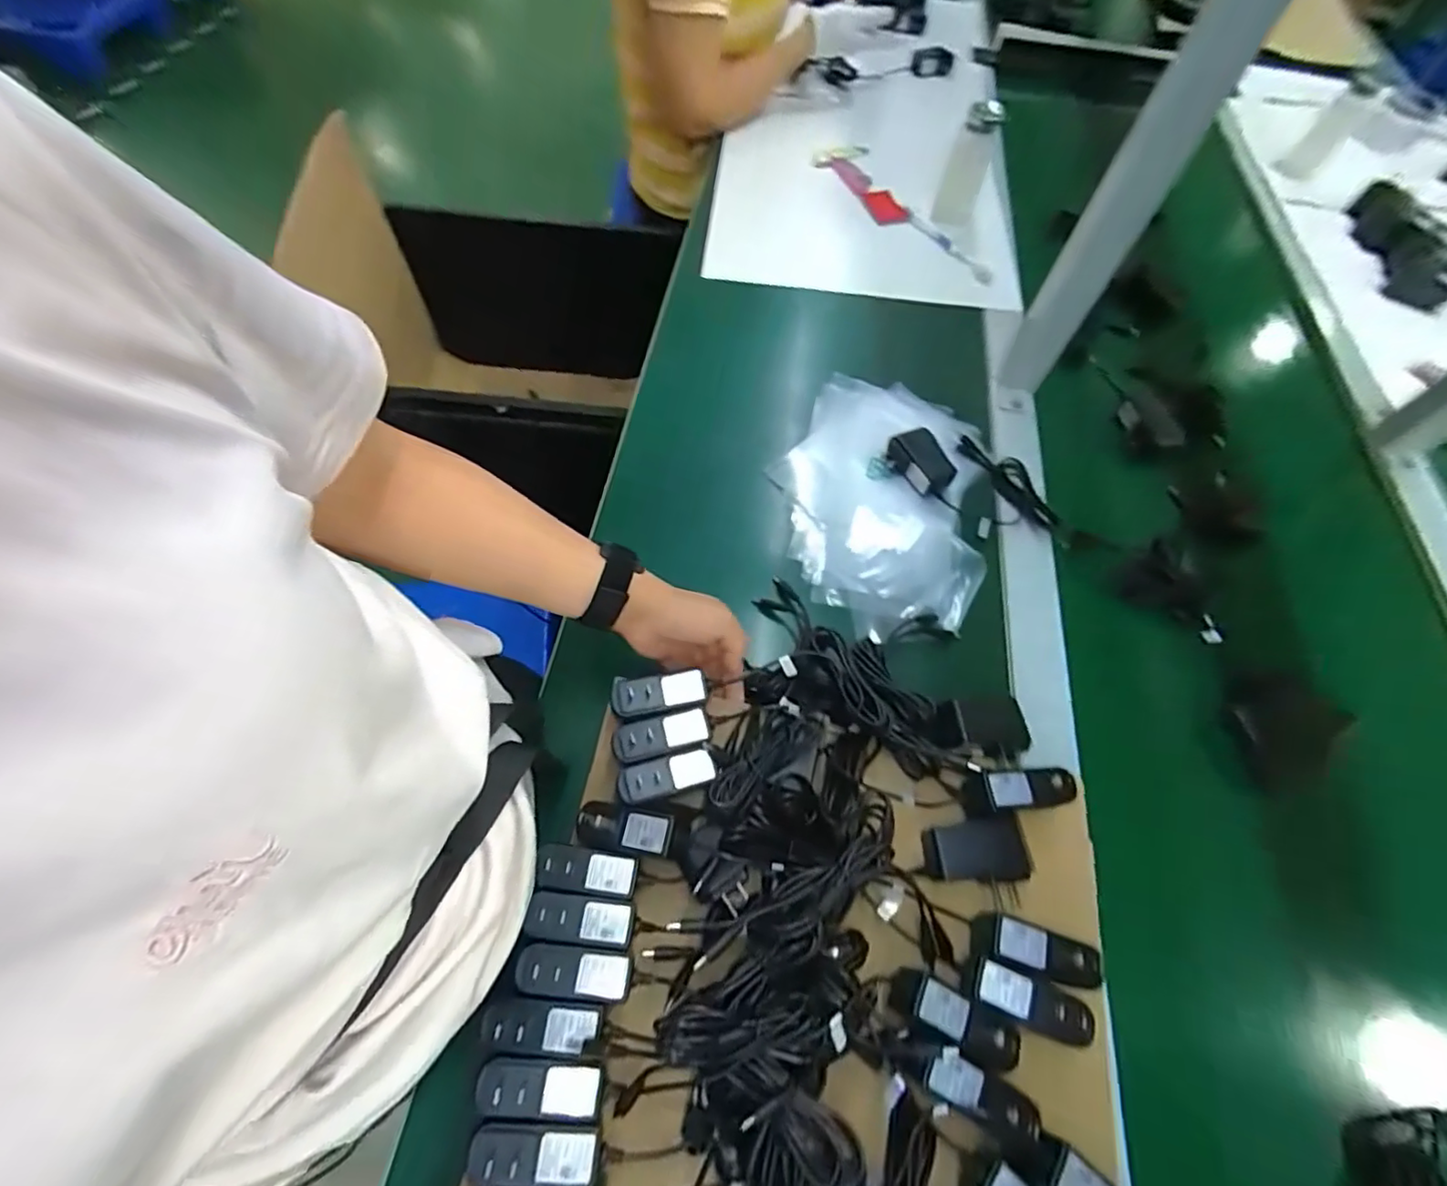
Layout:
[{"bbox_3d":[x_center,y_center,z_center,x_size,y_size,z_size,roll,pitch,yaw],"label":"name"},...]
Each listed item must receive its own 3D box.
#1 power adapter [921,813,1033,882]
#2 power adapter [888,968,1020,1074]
[{"bbox_3d":[0.186,0.191,0.452,0.071,0.027,0.044,0,58,-3],"label":"power adapter"},{"bbox_3d":[0.147,0.270,0.384,0.074,0.029,0.030,26,60,13],"label":"power adapter"}]

